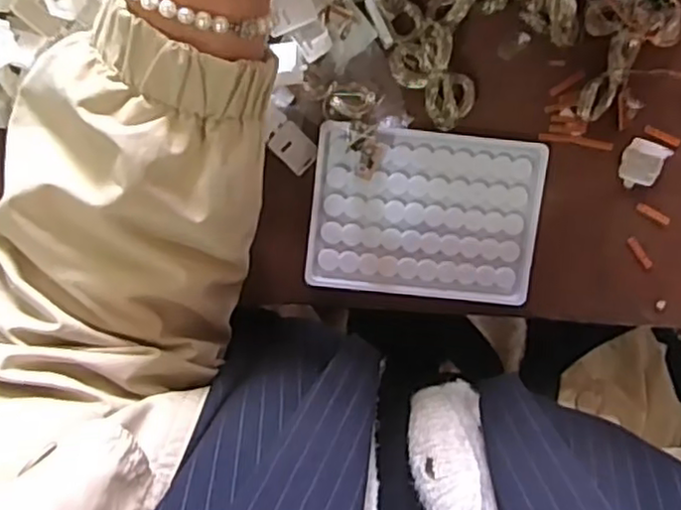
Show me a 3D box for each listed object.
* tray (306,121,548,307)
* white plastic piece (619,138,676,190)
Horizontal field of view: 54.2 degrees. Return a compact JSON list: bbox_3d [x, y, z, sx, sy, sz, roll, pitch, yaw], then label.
[{"bbox_3d":[0.049,-0.023,0.386,0.129,0.008,0.094,6,99,-3],"label":"tray"},{"bbox_3d":[0.176,-0.052,0.384,0.024,0.009,0.027,11,99,-4],"label":"white plastic piece"}]

